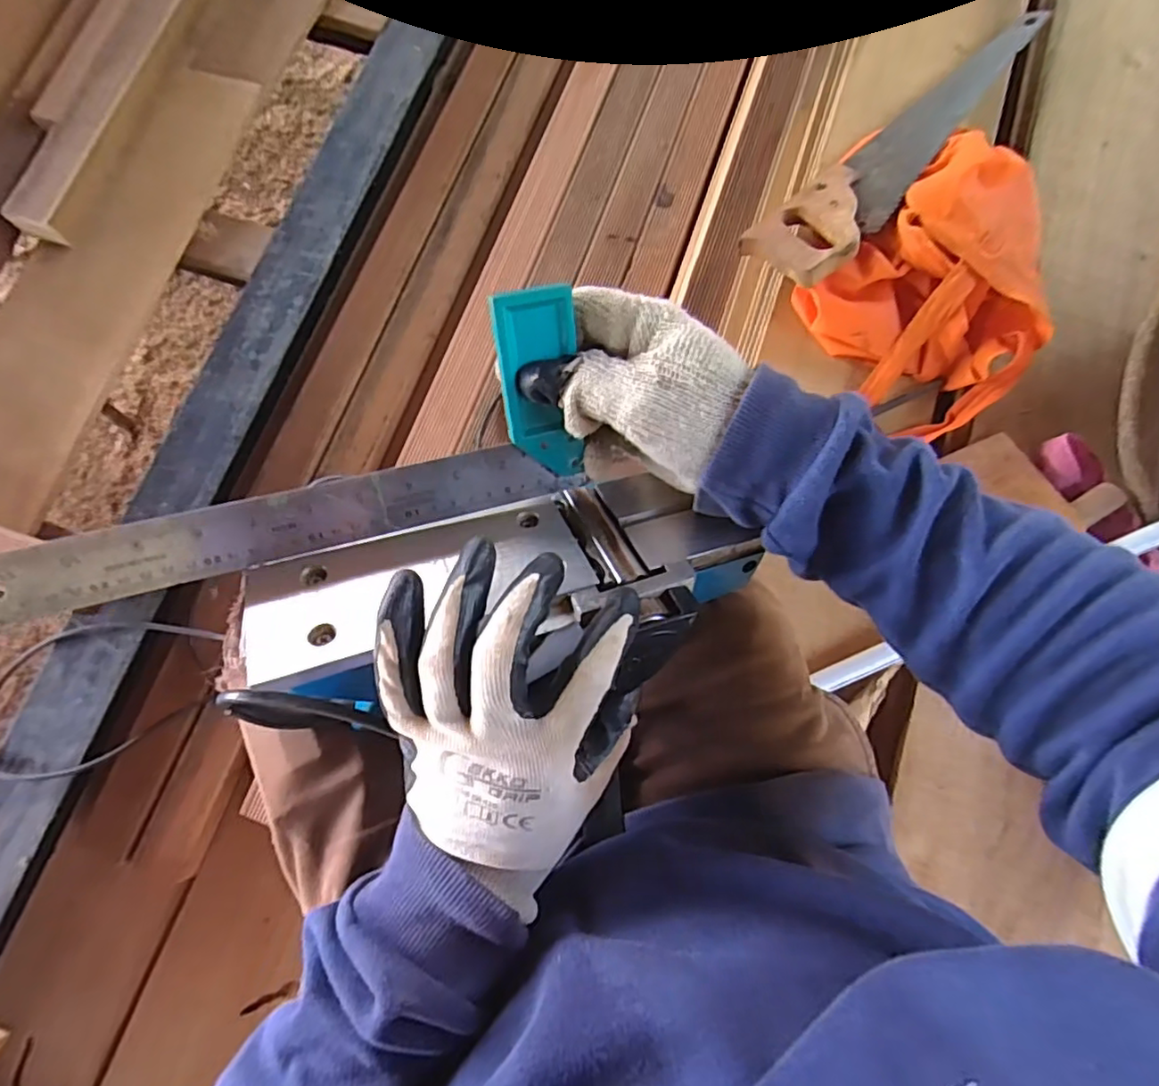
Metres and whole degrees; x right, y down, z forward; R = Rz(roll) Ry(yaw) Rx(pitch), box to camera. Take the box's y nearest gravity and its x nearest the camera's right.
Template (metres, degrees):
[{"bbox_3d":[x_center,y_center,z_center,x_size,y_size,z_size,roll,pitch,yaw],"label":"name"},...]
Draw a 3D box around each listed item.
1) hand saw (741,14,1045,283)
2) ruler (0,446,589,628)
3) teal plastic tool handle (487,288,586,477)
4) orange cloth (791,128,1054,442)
[{"bbox_3d":[0.384,-0.441,0.658,0.522,0.020,0.107,-40,58,-14],"label":"hand saw"},{"bbox_3d":[-0.141,-0.010,0.308,0.286,0.038,0.004,-14,37,-16],"label":"ruler"},{"bbox_3d":[-0.020,-0.079,0.314,0.039,0.098,0.005,-13,33,-14],"label":"teal plastic tool handle"},{"bbox_3d":[0.373,-0.267,0.614,0.262,0.080,0.232,-42,81,-10],"label":"orange cloth"}]

